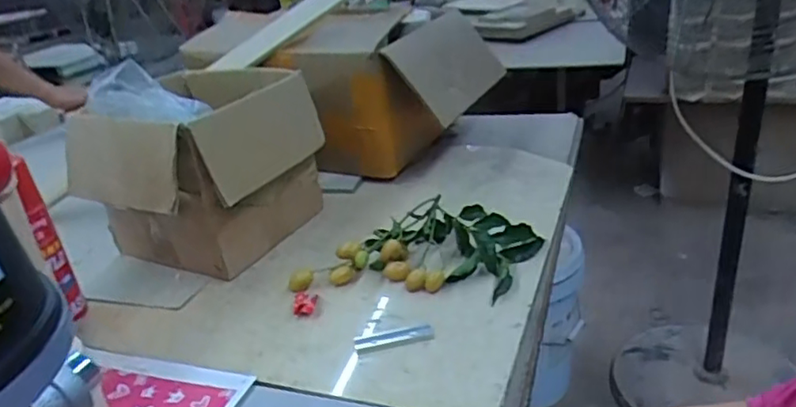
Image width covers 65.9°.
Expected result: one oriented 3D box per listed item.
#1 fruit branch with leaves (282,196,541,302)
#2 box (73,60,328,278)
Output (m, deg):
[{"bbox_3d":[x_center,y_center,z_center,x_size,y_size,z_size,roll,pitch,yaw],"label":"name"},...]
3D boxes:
[{"bbox_3d":[0.021,0.053,0.717,0.274,0.061,0.113,1,26,17],"label":"fruit branch with leaves"},{"bbox_3d":[-0.266,-0.042,0.819,0.254,0.204,0.251,10,30,33],"label":"box"}]

